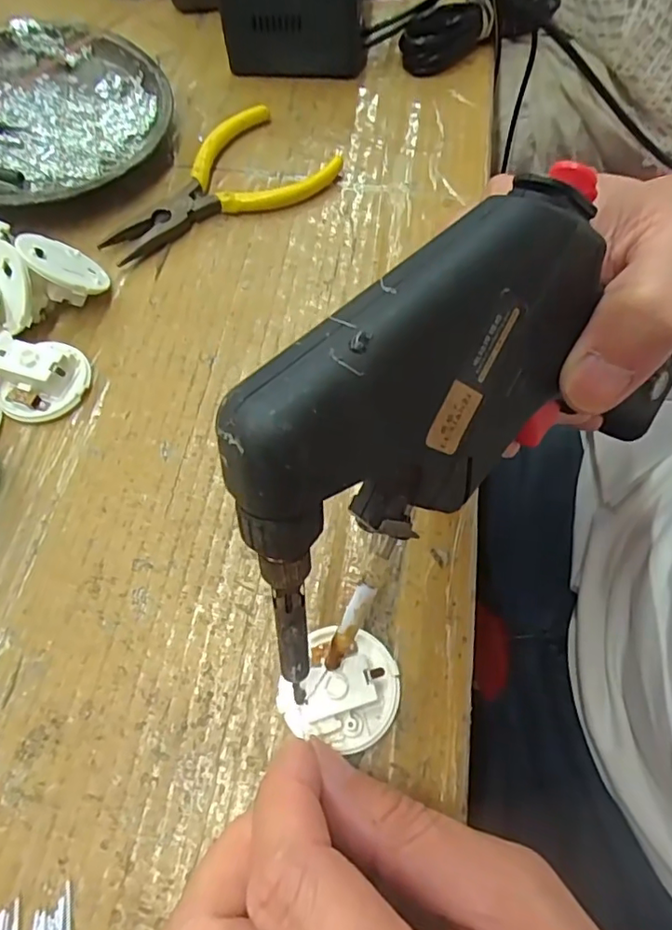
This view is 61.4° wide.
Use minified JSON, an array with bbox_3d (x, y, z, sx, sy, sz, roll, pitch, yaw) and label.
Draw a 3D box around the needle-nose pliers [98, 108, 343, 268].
[{"bbox_3d":[-0.059,-0.136,0.282,0.064,0.013,0.118,41,68,15],"label":"needle-nose pliers"}]

